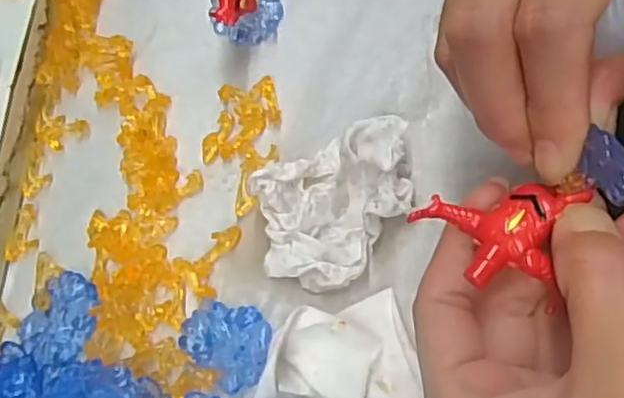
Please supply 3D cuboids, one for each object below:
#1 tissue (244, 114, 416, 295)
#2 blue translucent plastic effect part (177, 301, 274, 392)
[{"bbox_3d":[0.011,0.003,0.245,0.066,0.025,0.049,-33,65,-5],"label":"tissue"},{"bbox_3d":[-0.030,0.051,0.235,0.034,0.008,0.027,38,77,22],"label":"blue translucent plastic effect part"}]

